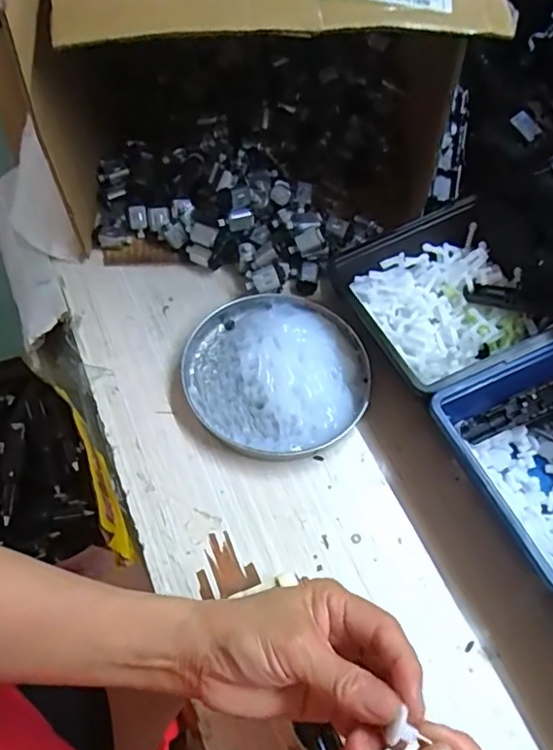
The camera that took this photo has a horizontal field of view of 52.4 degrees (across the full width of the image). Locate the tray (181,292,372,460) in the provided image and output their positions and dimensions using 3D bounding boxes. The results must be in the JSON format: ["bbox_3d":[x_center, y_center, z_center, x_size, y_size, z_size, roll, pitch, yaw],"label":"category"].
[{"bbox_3d":[0.001,-0.005,0.444,0.141,0.023,0.139,2,59,-3],"label":"tray"}]

